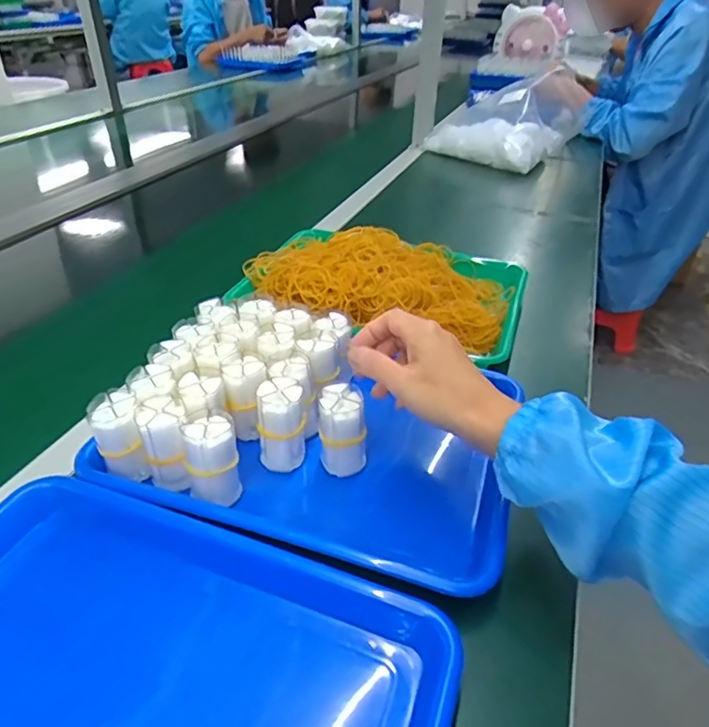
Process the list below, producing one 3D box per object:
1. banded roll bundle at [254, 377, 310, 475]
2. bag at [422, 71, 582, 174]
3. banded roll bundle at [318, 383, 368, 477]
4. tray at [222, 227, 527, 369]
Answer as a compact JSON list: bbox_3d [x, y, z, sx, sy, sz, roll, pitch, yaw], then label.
[{"bbox_3d":[-0.058,0.050,0.453,0.035,0.071,0.034,2,35,1],"label":"banded roll bundle"},{"bbox_3d":[0.342,-0.565,1.288,0.287,0.139,0.367,21,40,25],"label":"bag"},{"bbox_3d":[-0.009,0.054,0.446,0.037,0.071,0.035,0,36,-2],"label":"banded roll bundle"},{"bbox_3d":[0.036,-0.112,0.681,0.333,0.066,0.240,13,37,16],"label":"tray"}]

